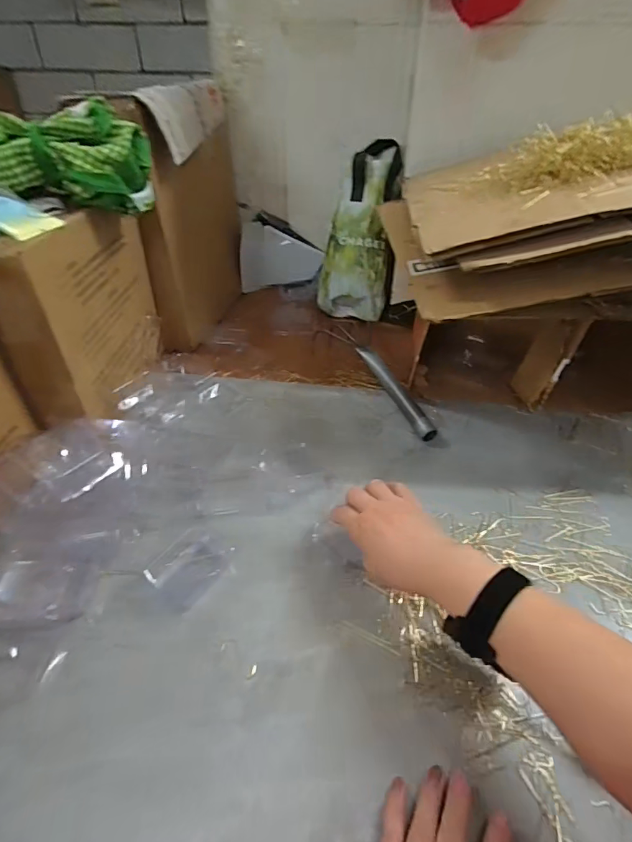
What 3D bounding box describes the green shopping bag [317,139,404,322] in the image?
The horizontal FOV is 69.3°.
[{"bbox_3d":[0.090,-0.363,0.877,0.138,0.325,0.079,12,16,9],"label":"green shopping bag"}]

